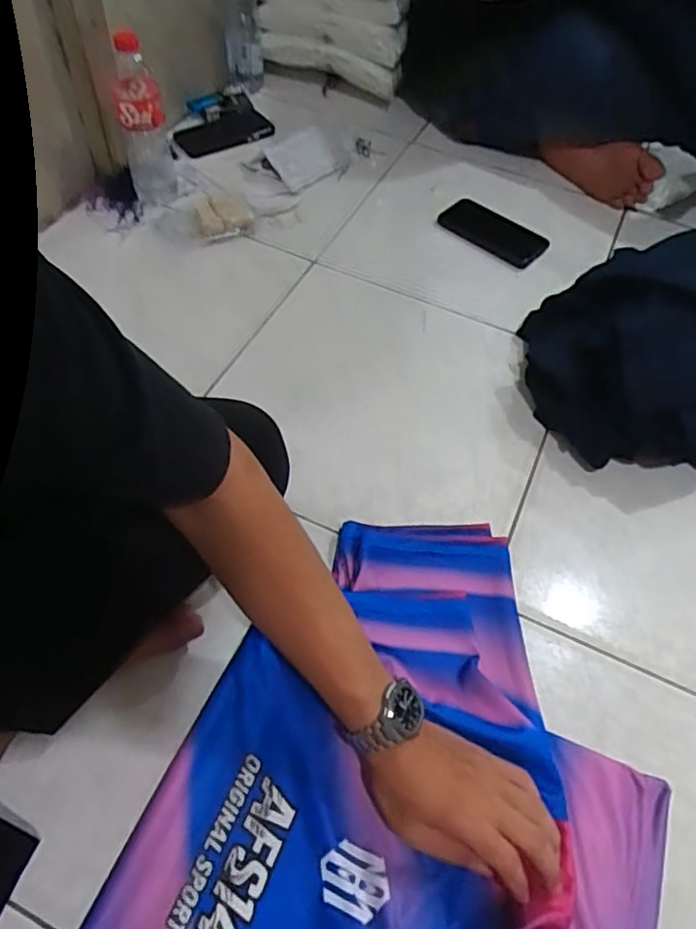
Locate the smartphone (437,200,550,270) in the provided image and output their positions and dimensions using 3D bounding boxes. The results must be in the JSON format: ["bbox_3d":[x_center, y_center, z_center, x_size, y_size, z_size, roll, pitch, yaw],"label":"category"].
[{"bbox_3d":[0.233,-0.373,0.988,0.167,0.012,0.084,35,70,14],"label":"smartphone"}]

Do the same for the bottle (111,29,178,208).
[{"bbox_3d":[-0.292,-0.486,0.881,0.067,0.211,0.067,-11,57,-11],"label":"bottle"}]

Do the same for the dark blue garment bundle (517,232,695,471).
[{"bbox_3d":[0.449,-0.126,0.767,0.384,0.148,0.411,-34,64,-23],"label":"dark blue garment bundle"}]

